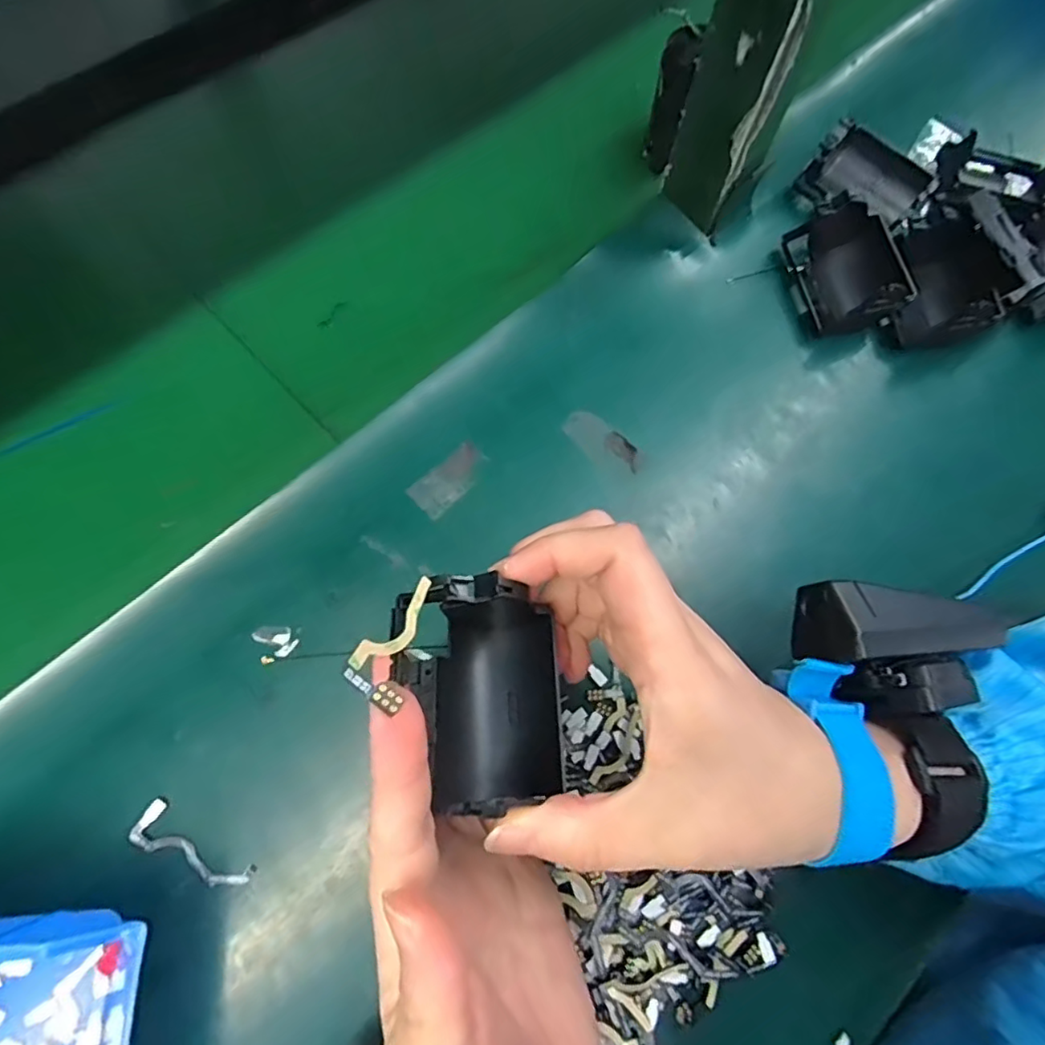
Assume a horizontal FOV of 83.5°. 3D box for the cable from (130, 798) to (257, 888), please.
[{"bbox_3d":[-0.140,0.139,0.246,0.052,0.005,0.018,32,72,8],"label":"cable"}]

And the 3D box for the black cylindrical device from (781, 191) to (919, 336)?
[{"bbox_3d":[0.195,-0.153,0.350,0.050,0.036,0.075,-15,74,-10],"label":"black cylindrical device"}]

